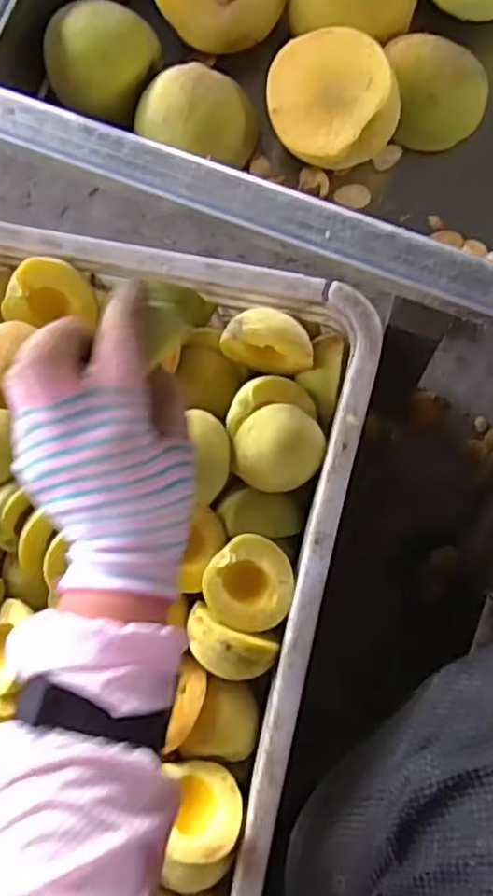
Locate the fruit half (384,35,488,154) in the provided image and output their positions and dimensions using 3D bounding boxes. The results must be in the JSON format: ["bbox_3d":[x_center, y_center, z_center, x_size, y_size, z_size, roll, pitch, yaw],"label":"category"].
[{"bbox_3d":[0.092,-0.173,0.336,0.044,0.023,0.048,-8,82,4],"label":"fruit half"}]

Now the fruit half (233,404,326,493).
[{"bbox_3d":[0.022,0.000,0.468,0.058,0.026,0.056,3,83,6],"label":"fruit half"}]

